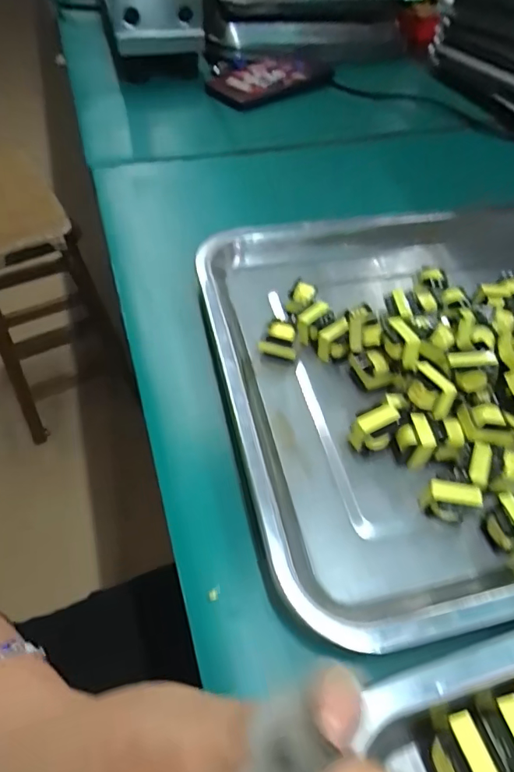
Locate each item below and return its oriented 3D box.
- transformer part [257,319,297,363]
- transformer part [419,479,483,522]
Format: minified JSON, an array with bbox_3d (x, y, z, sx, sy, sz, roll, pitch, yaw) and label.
[{"bbox_3d":[0.013,-0.029,0.306,0.023,0.015,0.022,6,51,3],"label":"transformer part"},{"bbox_3d":[0.097,0.059,0.243,0.025,0.020,0.013,8,51,5],"label":"transformer part"}]

